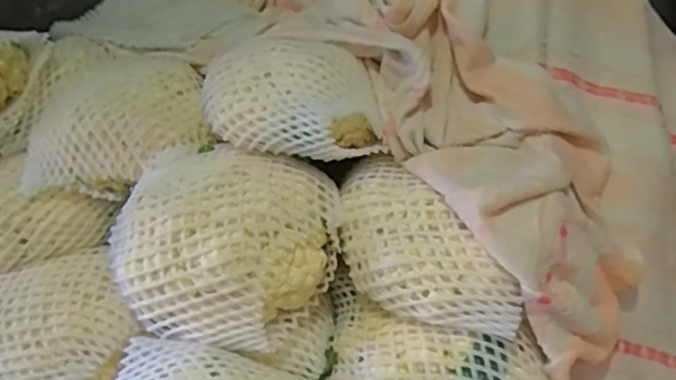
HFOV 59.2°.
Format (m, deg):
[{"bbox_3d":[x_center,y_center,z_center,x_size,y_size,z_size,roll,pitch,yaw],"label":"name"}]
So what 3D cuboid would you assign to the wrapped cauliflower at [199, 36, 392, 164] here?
[{"bbox_3d":[-0.045,-0.089,0.570,0.173,0.094,0.125,21,40,39],"label":"wrapped cauliflower"}]

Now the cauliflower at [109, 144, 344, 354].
[{"bbox_3d":[-0.114,0.043,0.547,0.217,0.119,0.157,1,30,14],"label":"cauliflower"}]

